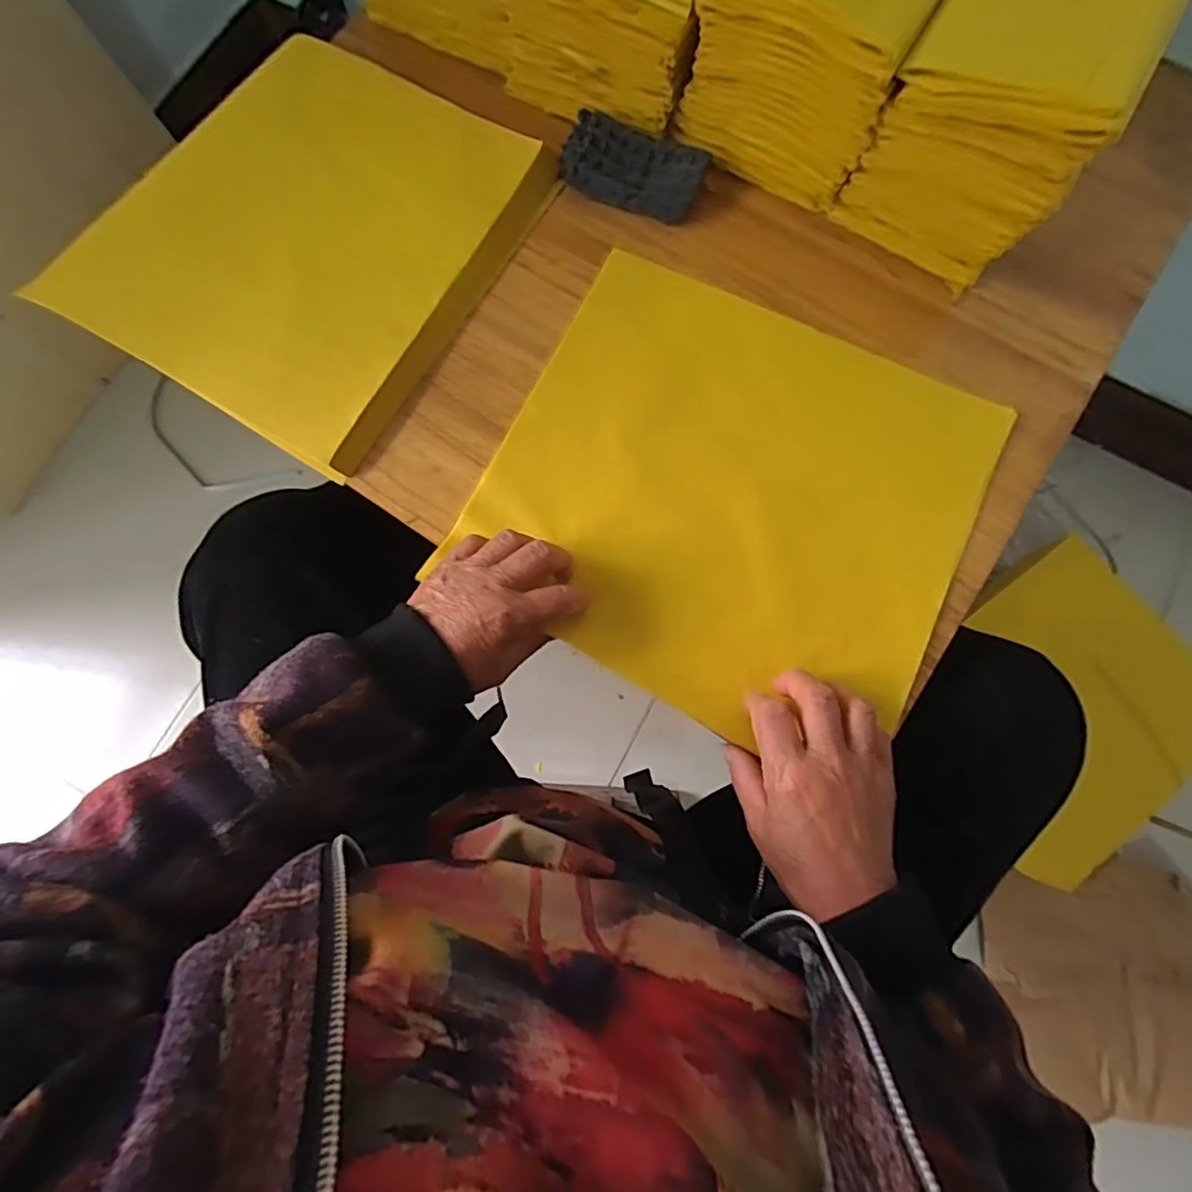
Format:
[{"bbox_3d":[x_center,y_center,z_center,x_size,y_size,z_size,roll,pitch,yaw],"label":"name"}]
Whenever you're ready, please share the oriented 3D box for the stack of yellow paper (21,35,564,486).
[{"bbox_3d":[-0.227,-0.287,0.449,0.295,0.026,0.305,31,82,6],"label":"stack of yellow paper"}]

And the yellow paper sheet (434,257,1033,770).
[{"bbox_3d":[0.092,-0.071,0.406,0.317,0.007,0.286,27,81,7],"label":"yellow paper sheet"}]

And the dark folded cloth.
[{"bbox_3d":[0.027,-0.328,0.450,0.107,0.025,0.053,21,81,4],"label":"dark folded cloth"}]

